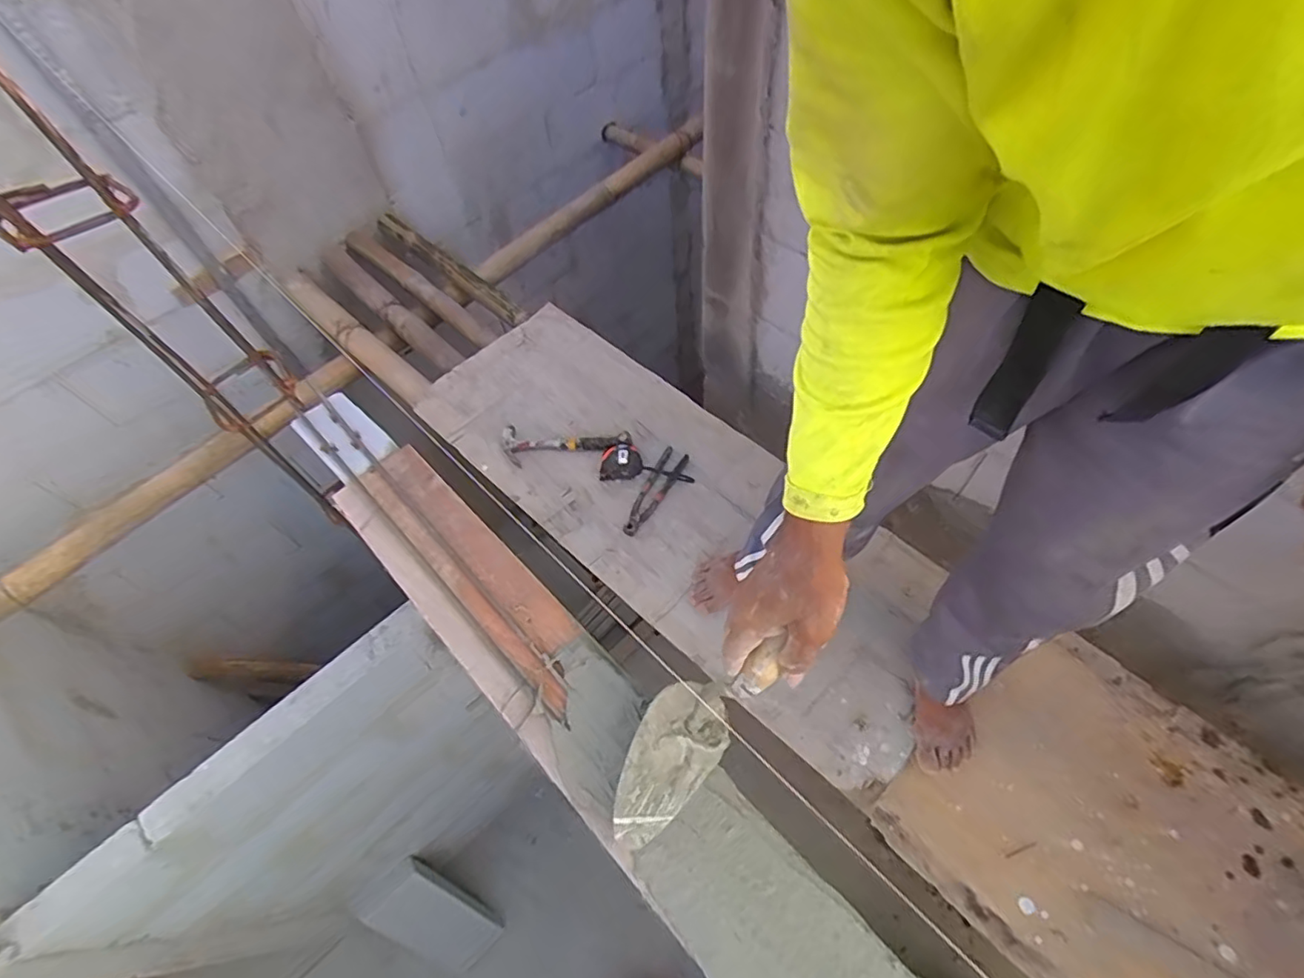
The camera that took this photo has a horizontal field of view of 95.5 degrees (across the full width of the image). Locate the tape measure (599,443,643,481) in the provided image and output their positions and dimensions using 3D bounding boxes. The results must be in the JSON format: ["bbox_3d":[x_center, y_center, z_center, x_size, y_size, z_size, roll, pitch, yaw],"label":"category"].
[{"bbox_3d":[-0.066,-0.055,1.226,0.090,0.047,0.076,-11,58,-2],"label":"tape measure"}]

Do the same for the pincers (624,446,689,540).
[{"bbox_3d":[0.001,0.003,1.198,0.051,0.025,0.219,25,64,19],"label":"pincers"}]

